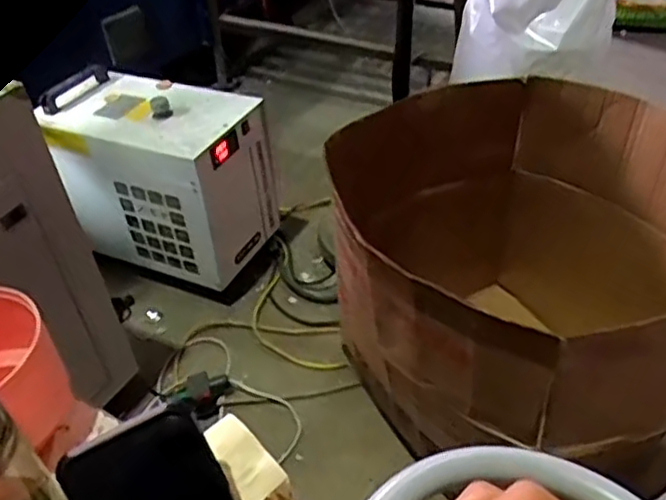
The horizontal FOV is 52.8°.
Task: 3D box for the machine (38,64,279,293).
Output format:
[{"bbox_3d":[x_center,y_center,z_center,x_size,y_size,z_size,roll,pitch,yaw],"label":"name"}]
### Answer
[{"bbox_3d":[-0.430,-0.185,1.692,0.478,0.393,0.286,11,43,19],"label":"machine"}]

